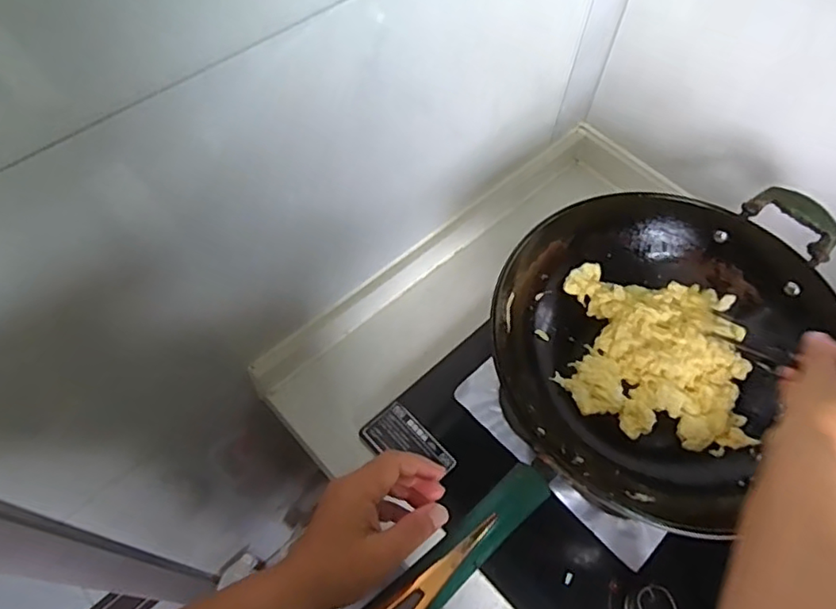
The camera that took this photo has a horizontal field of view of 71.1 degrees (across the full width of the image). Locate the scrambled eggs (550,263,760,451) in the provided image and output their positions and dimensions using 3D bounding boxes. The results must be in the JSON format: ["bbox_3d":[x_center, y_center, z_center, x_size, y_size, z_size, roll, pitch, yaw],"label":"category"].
[{"bbox_3d":[0.261,0.054,0.650,0.198,0.025,0.185,13,61,5],"label":"scrambled eggs"}]

